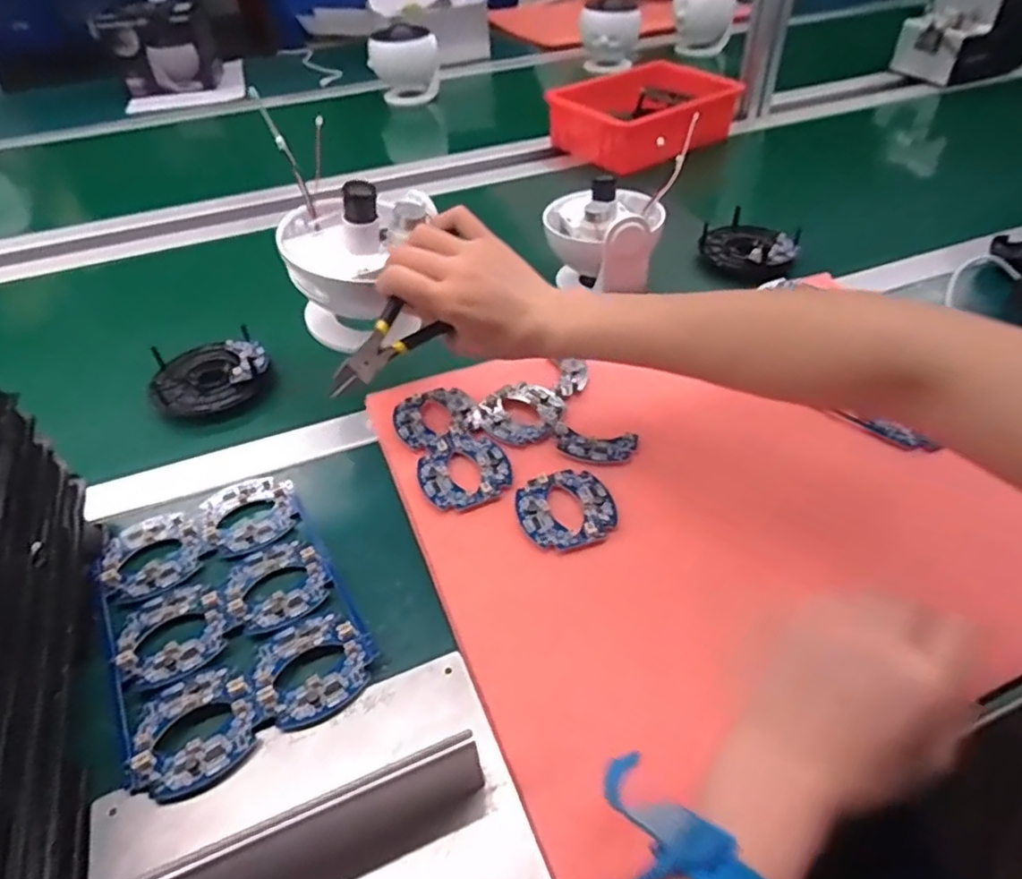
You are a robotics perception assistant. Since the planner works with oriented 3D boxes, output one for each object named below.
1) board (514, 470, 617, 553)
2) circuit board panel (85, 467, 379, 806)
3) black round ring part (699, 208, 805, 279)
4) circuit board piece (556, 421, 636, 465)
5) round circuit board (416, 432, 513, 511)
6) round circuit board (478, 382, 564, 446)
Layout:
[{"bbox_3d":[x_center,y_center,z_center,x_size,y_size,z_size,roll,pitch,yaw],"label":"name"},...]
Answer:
[{"bbox_3d":[0.038,0.049,0.441,0.064,0.007,0.063,-2,44,2],"label":"board"},{"bbox_3d":[-0.182,0.107,0.405,0.141,0.016,0.201,-25,48,-21],"label":"circuit board panel"},{"bbox_3d":[0.257,-0.213,0.692,0.099,0.028,0.091,0,44,0],"label":"black round ring part"},{"bbox_3d":[0.062,0.004,0.482,0.061,0.010,0.030,9,46,12],"label":"circuit board piece"},{"bbox_3d":[-0.036,0.022,0.473,0.065,0.006,0.068,-2,44,2],"label":"round circuit board"},{"bbox_3d":[0.009,-0.025,0.512,0.063,0.009,0.064,-2,44,2],"label":"round circuit board"}]

